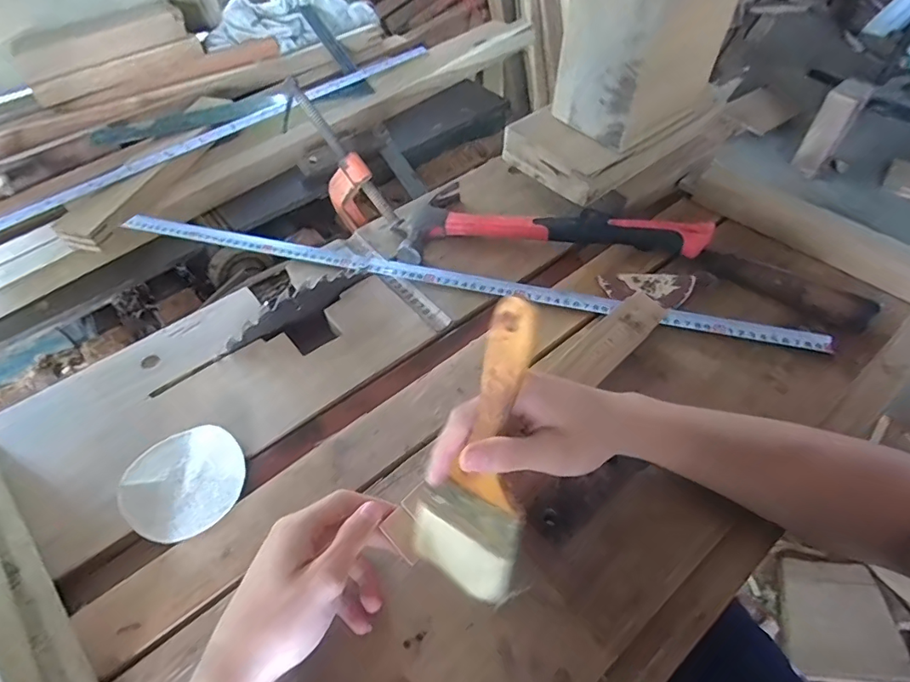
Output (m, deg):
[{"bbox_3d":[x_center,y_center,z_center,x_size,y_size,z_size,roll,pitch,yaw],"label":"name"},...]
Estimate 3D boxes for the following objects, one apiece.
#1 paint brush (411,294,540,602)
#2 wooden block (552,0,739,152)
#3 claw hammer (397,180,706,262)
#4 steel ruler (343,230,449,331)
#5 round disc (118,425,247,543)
[{"bbox_3d":[0.019,0.065,0.315,0.070,0.184,0.026,16,11,14],"label":"paint brush"},{"bbox_3d":[0.187,-0.304,0.529,0.113,0.142,0.105,-31,58,-20],"label":"wooden block"},{"bbox_3d":[0.105,-0.129,0.567,0.332,0.040,0.127,6,52,7],"label":"claw hammer"},{"bbox_3d":[-0.069,-0.071,0.562,0.024,0.007,0.189,-35,60,-19],"label":"steel ruler"},{"bbox_3d":[-0.218,0.113,0.409,0.084,0.015,0.089,-1,51,1],"label":"round disc"}]

